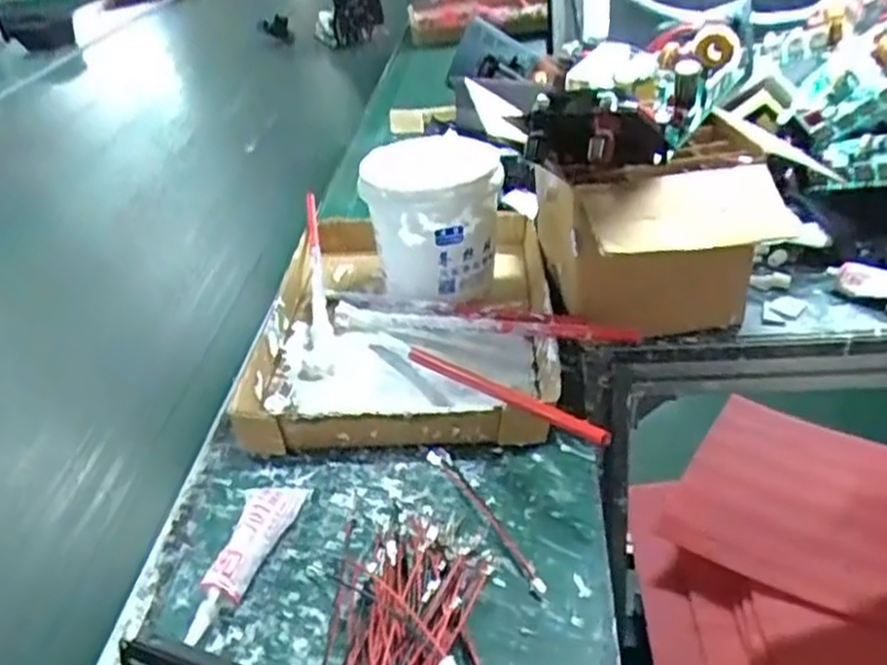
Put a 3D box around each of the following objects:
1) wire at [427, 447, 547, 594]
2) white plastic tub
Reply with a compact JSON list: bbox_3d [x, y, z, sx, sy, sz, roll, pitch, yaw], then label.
[{"bbox_3d":[0.026,0.115,0.492,0.011,0.005,0.138,-21,37,-21],"label":"wire"},{"bbox_3d":[-0.012,-0.106,0.708,0.112,0.125,0.116,-4,34,3],"label":"white plastic tub"}]

